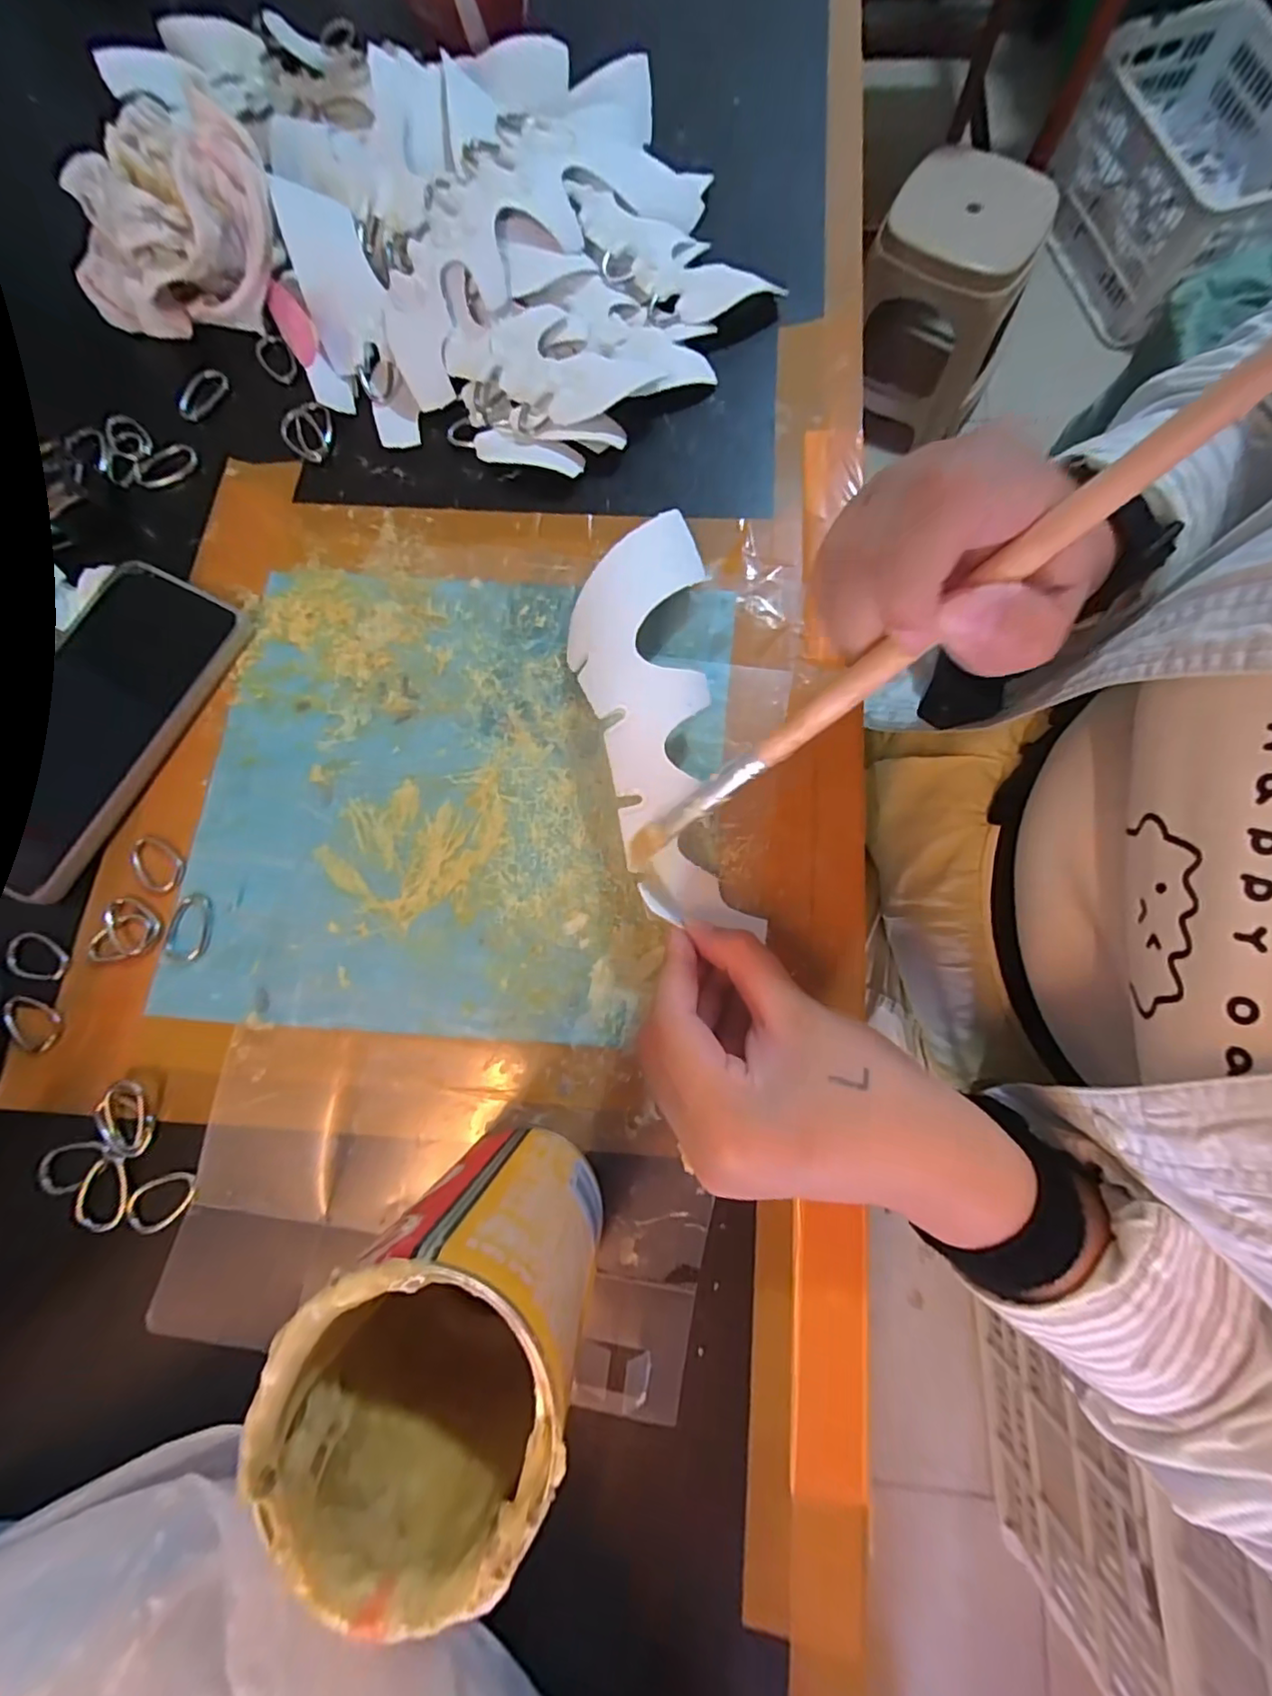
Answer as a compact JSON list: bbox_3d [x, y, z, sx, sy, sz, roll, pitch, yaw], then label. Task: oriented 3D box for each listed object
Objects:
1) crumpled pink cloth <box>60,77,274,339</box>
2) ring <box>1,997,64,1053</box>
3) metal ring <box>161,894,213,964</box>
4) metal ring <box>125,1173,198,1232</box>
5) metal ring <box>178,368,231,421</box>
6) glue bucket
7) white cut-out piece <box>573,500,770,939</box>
[{"bbox_3d":[-0.241,-0.319,0.309,0.105,0.063,0.090,-41,80,-8],"label":"crumpled pink cloth"},{"bbox_3d":[-0.262,0.075,0.253,0.027,0.009,0.017,29,79,7],"label":"ring"},{"bbox_3d":[-0.199,0.036,0.264,0.019,0.004,0.030,13,78,4],"label":"metal ring"},{"bbox_3d":[-0.191,0.142,0.236,0.026,0.004,0.018,-31,78,-6],"label":"metal ring"},{"bbox_3d":[-0.239,-0.252,0.326,0.023,0.006,0.033,-4,73,-1],"label":"metal ring"},{"bbox_3d":[-0.045,0.130,0.175,0.058,0.124,0.061,0,77,1],"label":"glue bucket"},{"bbox_3d":[0.009,-0.060,0.263,0.062,0.026,0.195,-8,79,-1],"label":"white cut-out piece"}]

